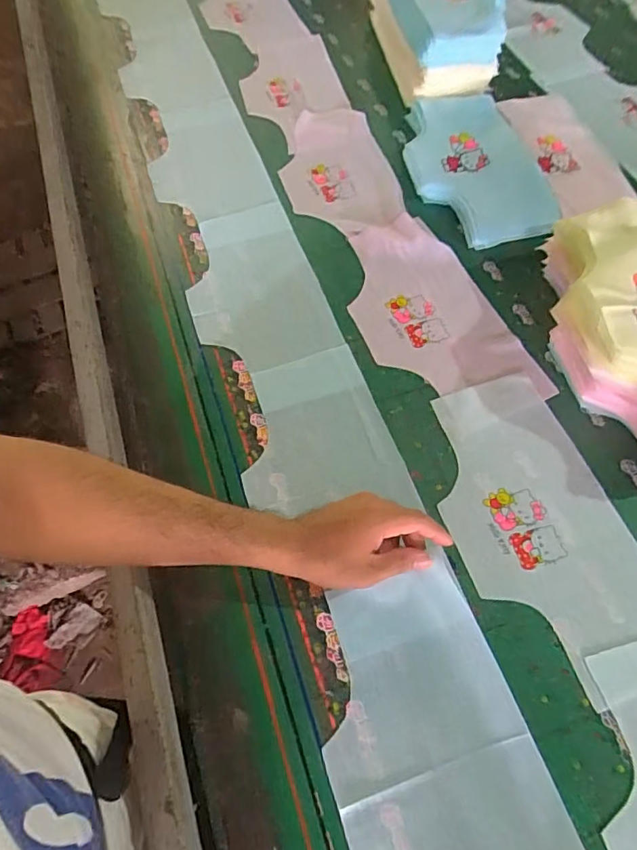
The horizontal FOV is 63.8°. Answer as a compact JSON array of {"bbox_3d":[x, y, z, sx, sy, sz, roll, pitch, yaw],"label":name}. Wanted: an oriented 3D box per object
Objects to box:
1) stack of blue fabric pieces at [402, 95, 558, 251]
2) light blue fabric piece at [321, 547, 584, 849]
[{"bbox_3d":[0.220,-0.391,0.745,0.173,0.018,0.318,-7,62,-1],"label":"stack of blue fabric pieces"},{"bbox_3d":[0.095,0.277,0.411,0.160,0.021,0.294,-18,63,-7],"label":"light blue fabric piece"}]

